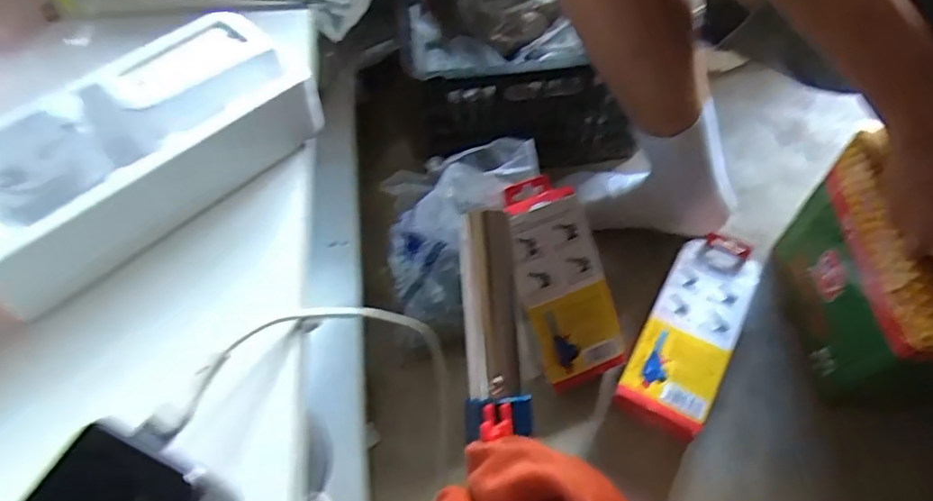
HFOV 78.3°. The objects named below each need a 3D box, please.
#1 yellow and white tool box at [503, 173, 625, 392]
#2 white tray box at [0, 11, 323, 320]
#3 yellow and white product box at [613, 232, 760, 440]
[{"bbox_3d":[0.095,0.031,0.575,0.089,0.031,0.206,-20,100,-9],"label":"yellow and white tool box"},{"bbox_3d":[-0.177,-0.056,0.308,0.095,0.042,0.190,39,67,23],"label":"white tray box"},{"bbox_3d":[0.241,0.089,0.624,0.085,0.057,0.222,26,63,17],"label":"yellow and white product box"}]

